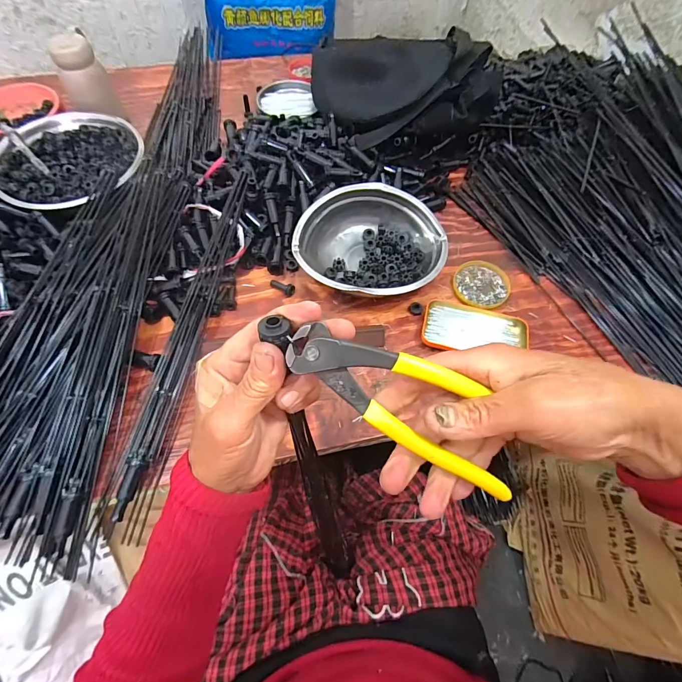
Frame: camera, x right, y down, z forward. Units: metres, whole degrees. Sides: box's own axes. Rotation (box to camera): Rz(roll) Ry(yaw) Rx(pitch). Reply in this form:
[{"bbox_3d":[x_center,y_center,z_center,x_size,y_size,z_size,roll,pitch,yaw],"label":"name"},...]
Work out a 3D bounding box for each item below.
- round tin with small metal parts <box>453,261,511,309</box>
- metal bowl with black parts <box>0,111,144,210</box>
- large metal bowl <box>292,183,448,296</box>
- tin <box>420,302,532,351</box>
[{"bbox_3d":[0.213,-0.086,0.572,0.078,0.011,0.081,1,62,-2],"label":"round tin with small metal parts"},{"bbox_3d":[-0.428,-0.278,0.612,0.213,0.075,0.206,1,62,-2],"label":"metal bowl with black parts"},{"bbox_3d":[0.042,-0.140,0.553,0.218,0.069,0.180,-9,63,-8],"label":"large metal bowl"},{"bbox_3d":[0.188,-0.016,0.529,0.142,0.015,0.081,12,62,4],"label":"tin"}]

